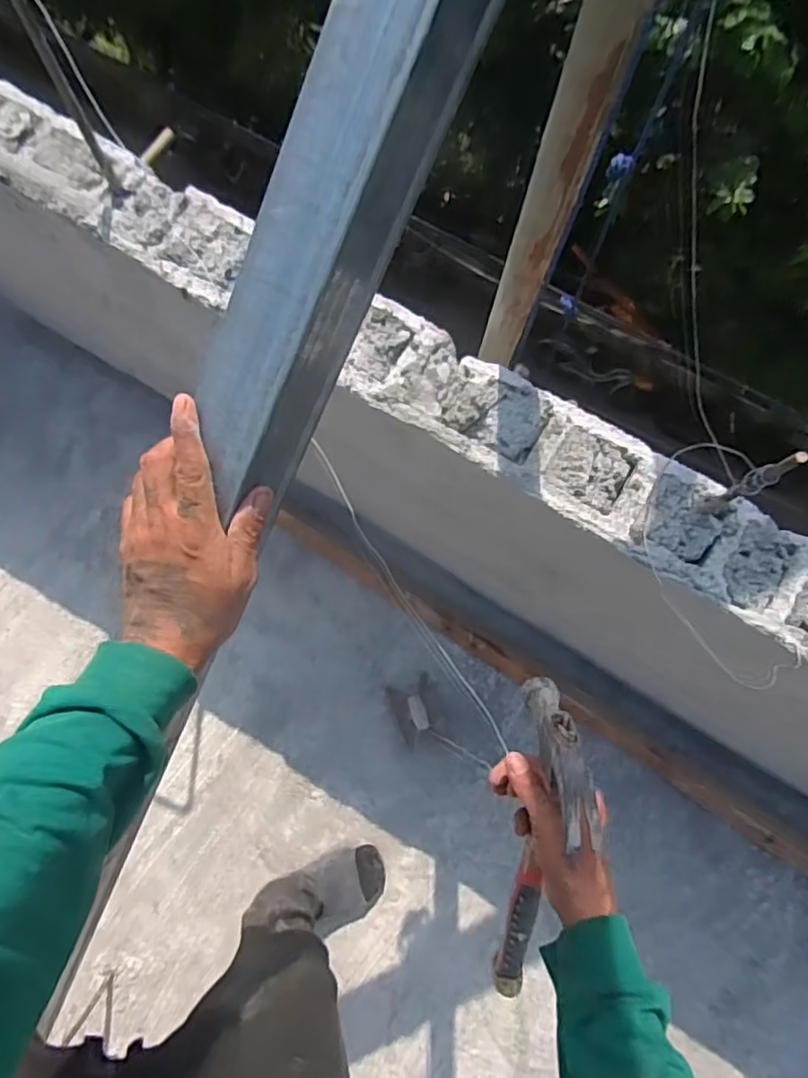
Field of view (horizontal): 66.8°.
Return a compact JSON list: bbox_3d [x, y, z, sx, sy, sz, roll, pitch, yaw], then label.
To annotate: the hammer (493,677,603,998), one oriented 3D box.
[{"bbox_3d":[0.103,0.276,0.507,0.030,0.109,0.307,5,112,-1],"label":"hammer"}]

